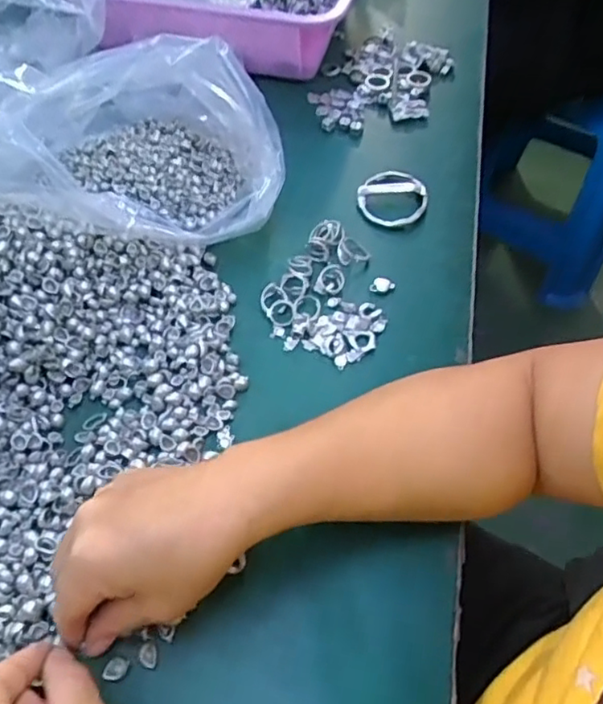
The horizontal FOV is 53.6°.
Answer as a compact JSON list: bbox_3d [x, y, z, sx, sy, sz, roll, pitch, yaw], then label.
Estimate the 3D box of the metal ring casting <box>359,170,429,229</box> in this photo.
[{"bbox_3d":[0.081,-0.136,0.525,0.061,0.008,0.056,33,78,19],"label":"metal ring casting"}]

